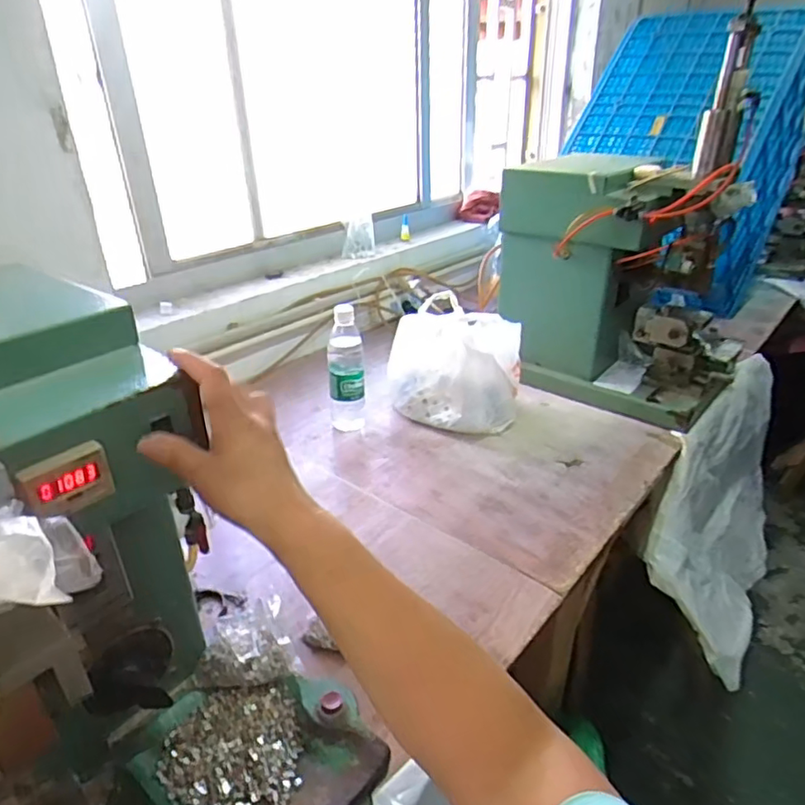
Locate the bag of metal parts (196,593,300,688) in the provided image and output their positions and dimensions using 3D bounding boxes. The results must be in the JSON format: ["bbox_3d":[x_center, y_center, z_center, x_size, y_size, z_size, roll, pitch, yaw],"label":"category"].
[{"bbox_3d":[-0.151,0.235,0.574,0.087,0.032,0.080,-9,29,-15],"label":"bag of metal parts"}]

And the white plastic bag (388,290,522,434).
[{"bbox_3d":[0.092,-0.069,1.066,0.242,0.205,0.136,3,29,7],"label":"white plastic bag"}]

